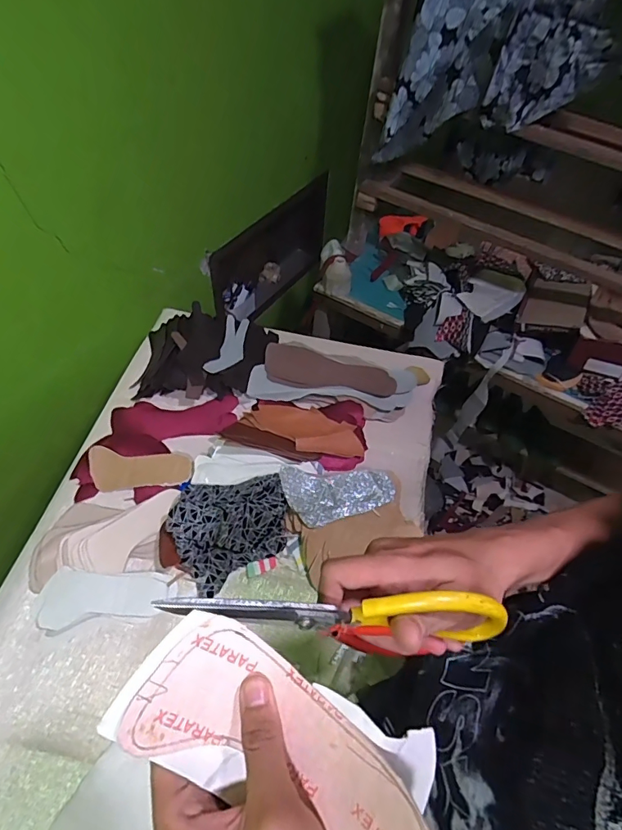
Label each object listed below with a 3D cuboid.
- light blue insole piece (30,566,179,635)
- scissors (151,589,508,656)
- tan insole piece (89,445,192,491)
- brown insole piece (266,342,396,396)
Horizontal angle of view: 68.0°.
[{"bbox_3d":[-0.296,0.267,0.666,0.190,0.007,0.082,3,64,-4],"label":"light blue insole piece"},{"bbox_3d":[0.018,0.121,0.270,0.200,0.044,0.024,5,53,-5],"label":"scissors"},{"bbox_3d":[-0.288,0.092,0.777,0.164,0.018,0.068,3,80,-5],"label":"tan insole piece"},{"bbox_3d":[0.037,-0.084,0.903,0.255,0.013,0.099,14,57,2],"label":"brown insole piece"}]

